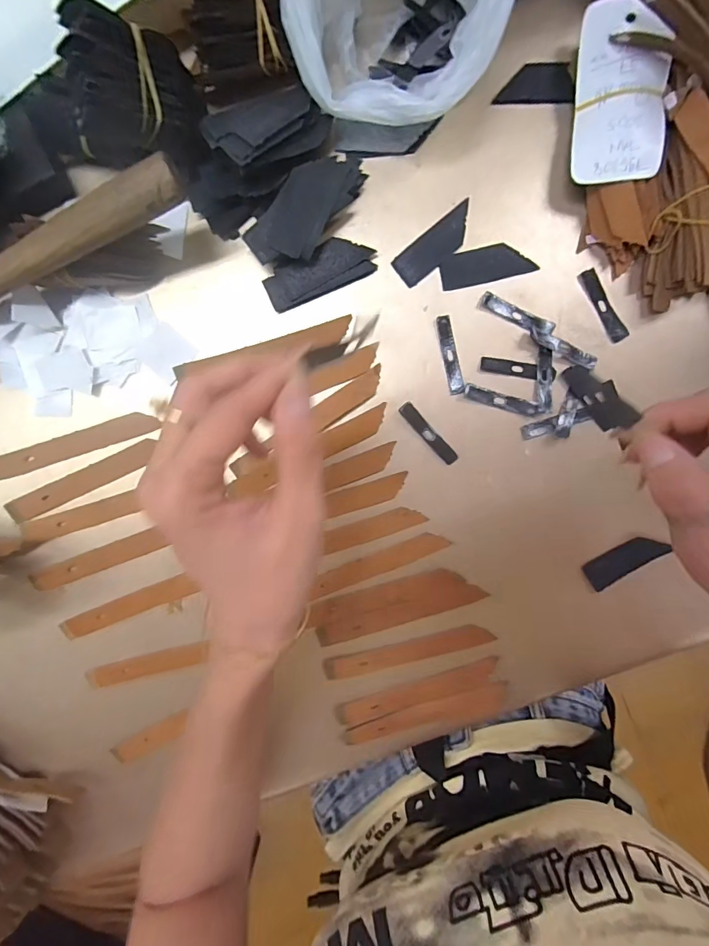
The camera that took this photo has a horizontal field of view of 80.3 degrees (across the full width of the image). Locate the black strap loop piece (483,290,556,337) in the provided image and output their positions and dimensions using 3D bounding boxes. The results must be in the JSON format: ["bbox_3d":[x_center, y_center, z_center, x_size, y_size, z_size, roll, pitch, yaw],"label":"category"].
[{"bbox_3d":[0.113,-0.109,0.290,0.052,0.008,0.013,24,95,-3],"label":"black strap loop piece"}]

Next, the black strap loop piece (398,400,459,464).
[{"bbox_3d":[0.053,-0.028,0.299,0.010,0.004,0.054,-42,95,3],"label":"black strap loop piece"}]

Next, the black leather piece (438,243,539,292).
[{"bbox_3d":[0.092,-0.144,0.290,0.064,0.004,0.023,-12,96,0],"label":"black leather piece"}]

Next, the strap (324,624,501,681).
[{"bbox_3d":[0.040,0.134,0.317,0.125,0.004,0.018,-14,96,1],"label":"strap"}]

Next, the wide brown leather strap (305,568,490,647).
[{"bbox_3d":[0.029,0.096,0.309,0.125,0.004,0.034,-17,96,1],"label":"wide brown leather strap"}]

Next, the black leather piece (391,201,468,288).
[{"bbox_3d":[0.056,-0.156,0.288,0.063,0.004,0.022,-39,95,3],"label":"black leather piece"}]

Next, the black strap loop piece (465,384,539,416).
[{"bbox_3d":[0.103,-0.051,0.296,0.053,0.004,0.010,19,95,-3],"label":"black strap loop piece"}]

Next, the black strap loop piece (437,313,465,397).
[{"bbox_3d":[0.067,-0.082,0.293,0.010,0.004,0.054,-12,96,0],"label":"black strap loop piece"}]

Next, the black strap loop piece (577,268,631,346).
[{"bbox_3d":[0.173,-0.116,0.291,0.012,0.004,0.053,-31,95,2],"label":"black strap loop piece"}]

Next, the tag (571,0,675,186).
[{"bbox_3d":[0.164,-0.234,0.258,0.050,0.010,0.100,3,99,17],"label":"tag"}]

